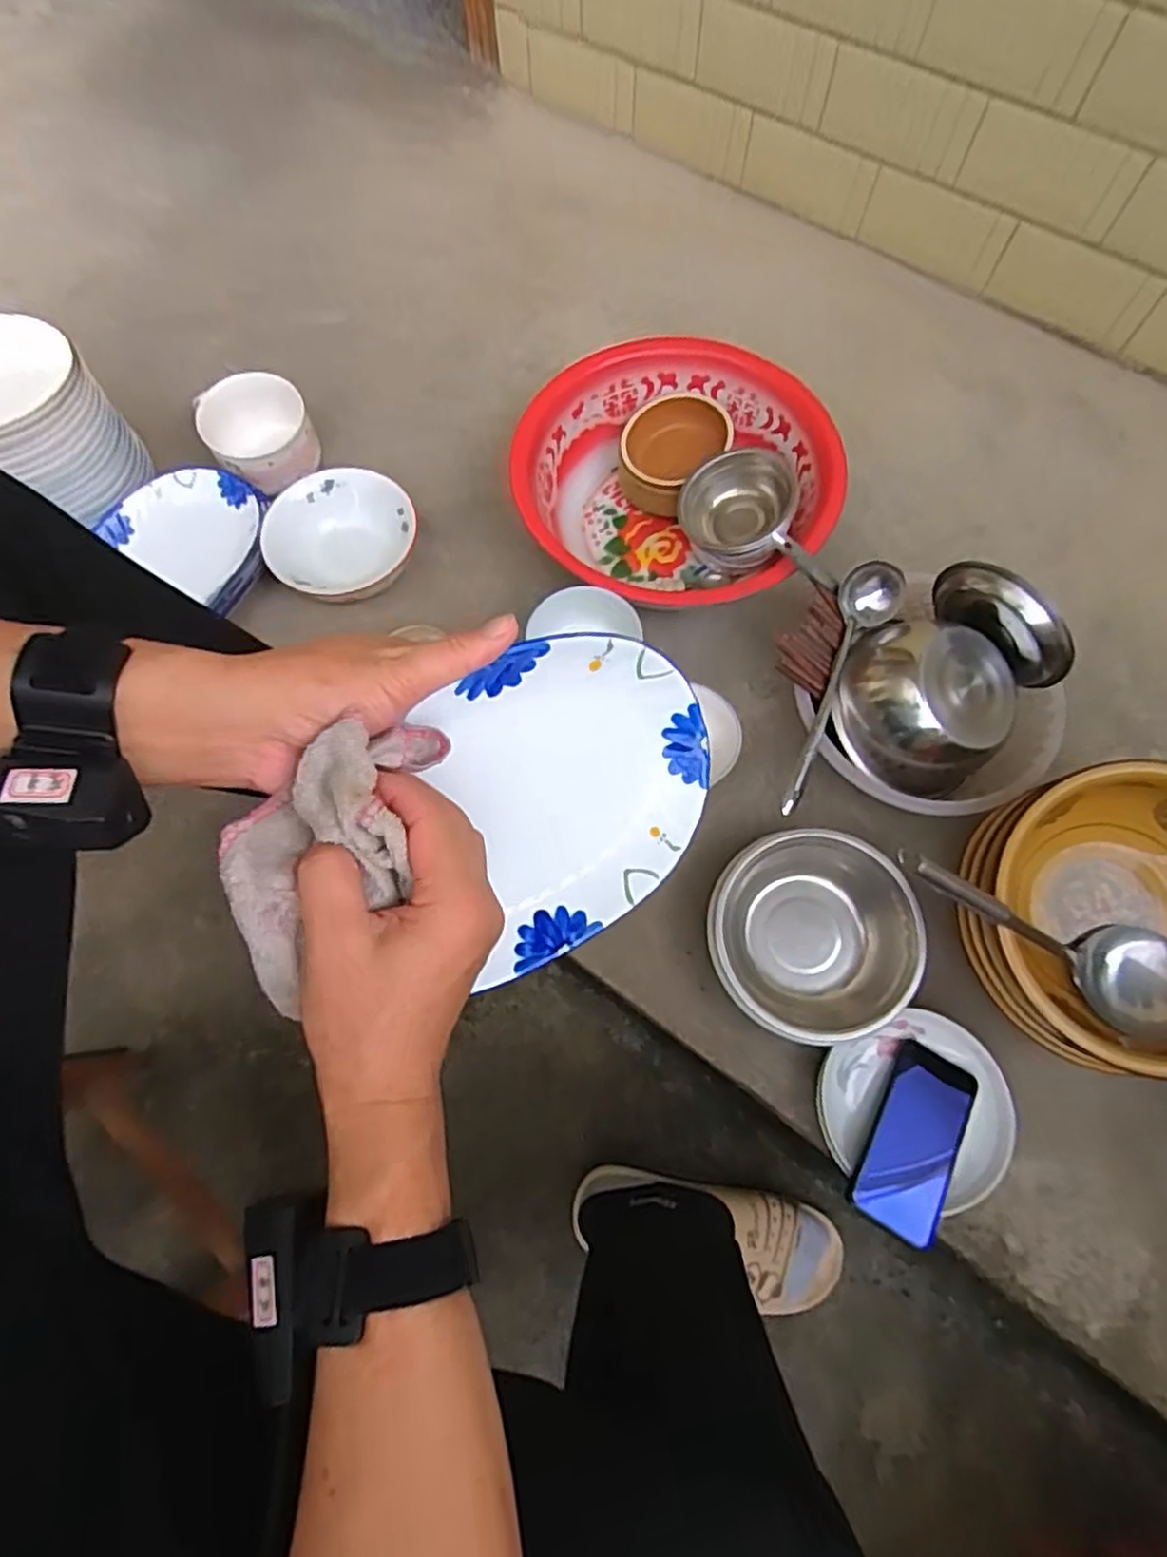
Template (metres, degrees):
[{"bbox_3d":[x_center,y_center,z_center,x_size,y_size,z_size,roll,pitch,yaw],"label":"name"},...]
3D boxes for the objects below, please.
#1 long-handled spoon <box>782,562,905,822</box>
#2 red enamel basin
[{"bbox_3d":[0.245,-0.099,0.718,0.063,0.052,0.268,29,73,11],"label":"long-handled spoon"},{"bbox_3d":[0.103,-0.349,0.867,0.344,0.139,0.356,0,70,1],"label":"red enamel basin"}]

